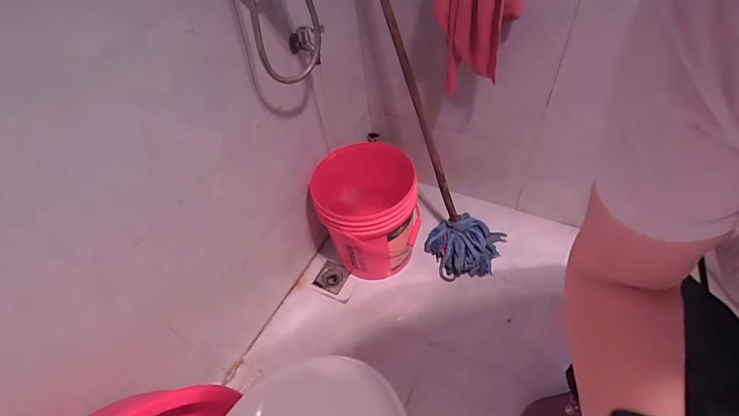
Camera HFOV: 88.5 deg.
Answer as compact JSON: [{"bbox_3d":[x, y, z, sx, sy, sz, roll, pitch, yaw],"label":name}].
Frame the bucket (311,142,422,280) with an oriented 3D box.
[{"bbox_3d":[-0.003,0.021,1.225,0.301,0.356,0.302,-3,51,3],"label":"bucket"}]

